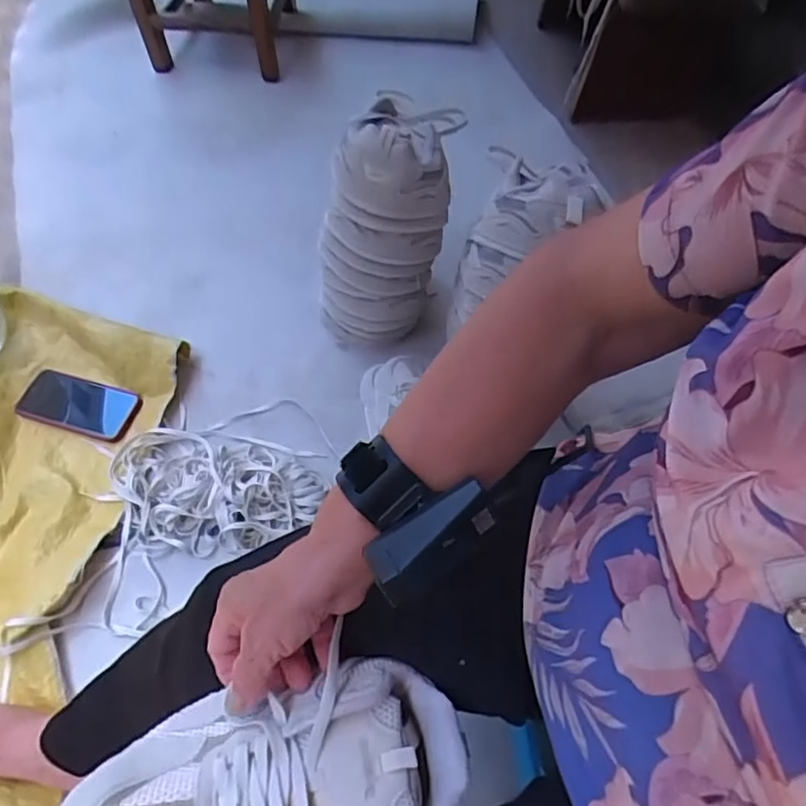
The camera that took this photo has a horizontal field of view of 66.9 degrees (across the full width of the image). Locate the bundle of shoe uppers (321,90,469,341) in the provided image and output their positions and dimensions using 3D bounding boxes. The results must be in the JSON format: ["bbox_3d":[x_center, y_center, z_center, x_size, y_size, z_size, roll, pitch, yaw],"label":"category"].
[{"bbox_3d":[-0.028,-0.210,0.826,0.158,0.347,0.128,-26,62,-13],"label":"bundle of shoe uppers"}]

